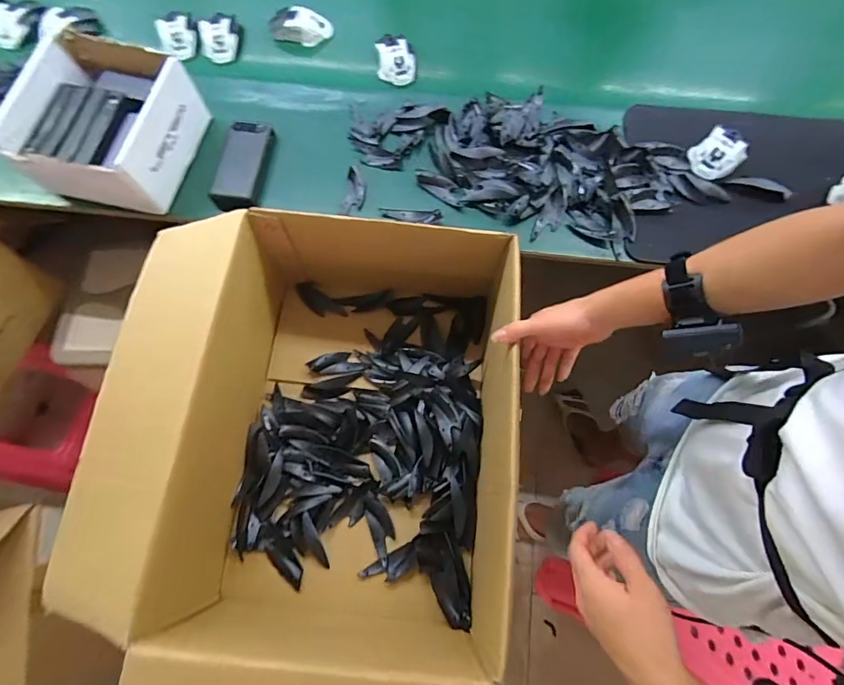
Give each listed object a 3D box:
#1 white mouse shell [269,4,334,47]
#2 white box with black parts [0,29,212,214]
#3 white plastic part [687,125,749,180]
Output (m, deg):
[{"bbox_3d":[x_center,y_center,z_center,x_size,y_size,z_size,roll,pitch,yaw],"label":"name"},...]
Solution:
[{"bbox_3d":[-0.232,-0.598,0.851,0.124,0.042,0.062,6,71,3],"label":"white mouse shell"},{"bbox_3d":[-0.495,-0.343,0.712,0.223,0.110,0.241,12,71,5],"label":"white box with black parts"},{"bbox_3d":[0.474,-0.302,0.717,0.084,0.028,0.069,-38,74,-11],"label":"white plastic part"}]

